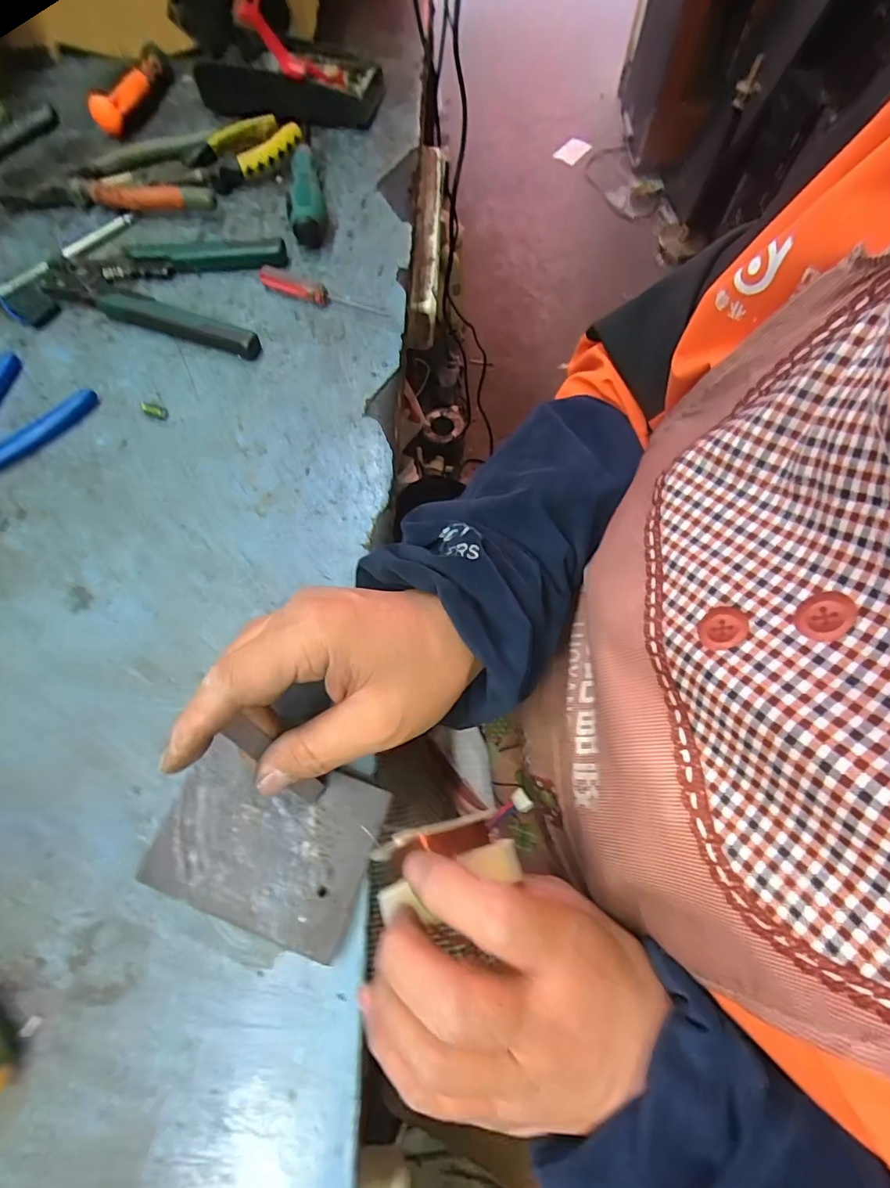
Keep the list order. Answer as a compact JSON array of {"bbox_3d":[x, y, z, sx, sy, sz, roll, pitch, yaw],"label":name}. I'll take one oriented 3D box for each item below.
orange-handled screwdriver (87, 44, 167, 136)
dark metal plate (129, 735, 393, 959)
[{"bbox_3d":[-0.293,-0.474,0.474,0.030,0.028,0.109,14,70,5],"label":"orange-handled screwdriver"},{"bbox_3d":[-0.089,0.121,0.254,0.102,0.006,0.079,20,71,7],"label":"dark metal plate"}]

